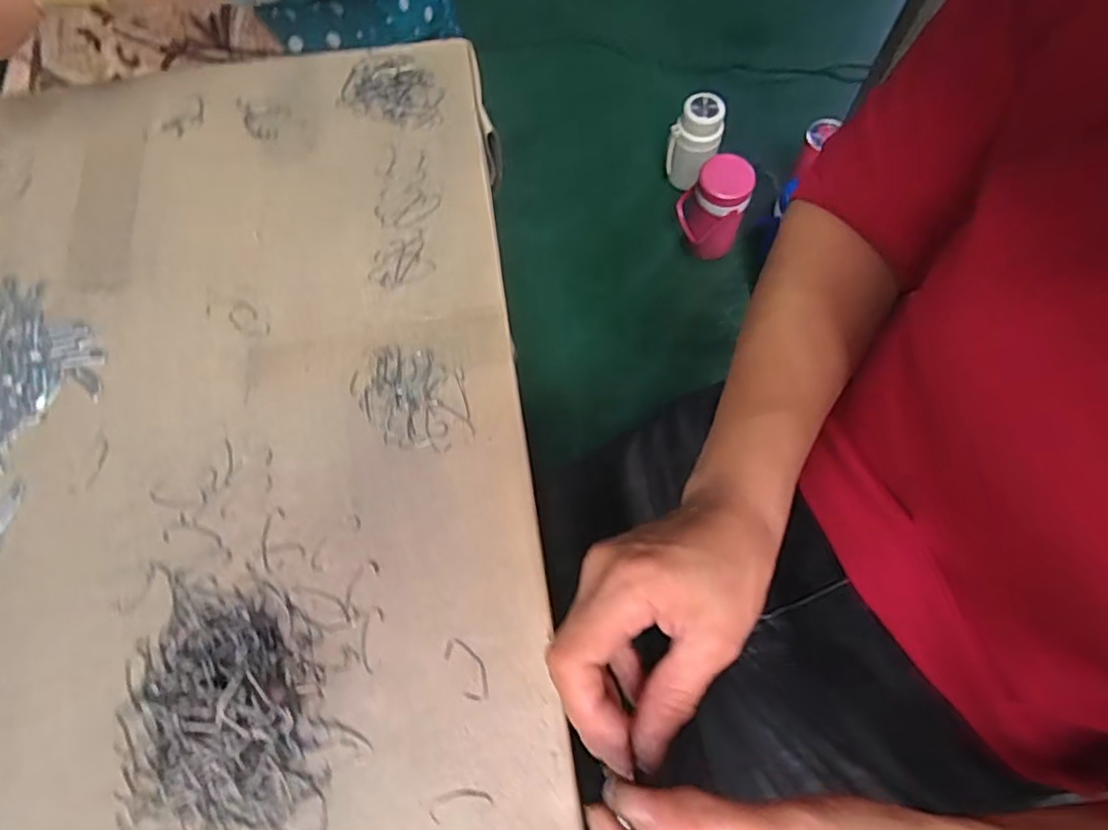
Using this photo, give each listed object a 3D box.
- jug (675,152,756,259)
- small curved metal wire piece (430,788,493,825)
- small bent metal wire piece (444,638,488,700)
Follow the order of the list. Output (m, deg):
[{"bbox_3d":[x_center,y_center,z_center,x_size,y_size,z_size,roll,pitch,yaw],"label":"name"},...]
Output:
[{"bbox_3d":[0.326,-0.425,1.306,0.130,0.205,0.121,0,68,0],"label":"jug"},{"bbox_3d":[-0.051,0.207,0.334,0.033,0.004,0.013,-19,69,-5],"label":"small curved metal wire piece"},{"bbox_3d":[-0.049,0.145,0.358,0.017,0.004,0.038,-32,70,-10],"label":"small bent metal wire piece"}]

